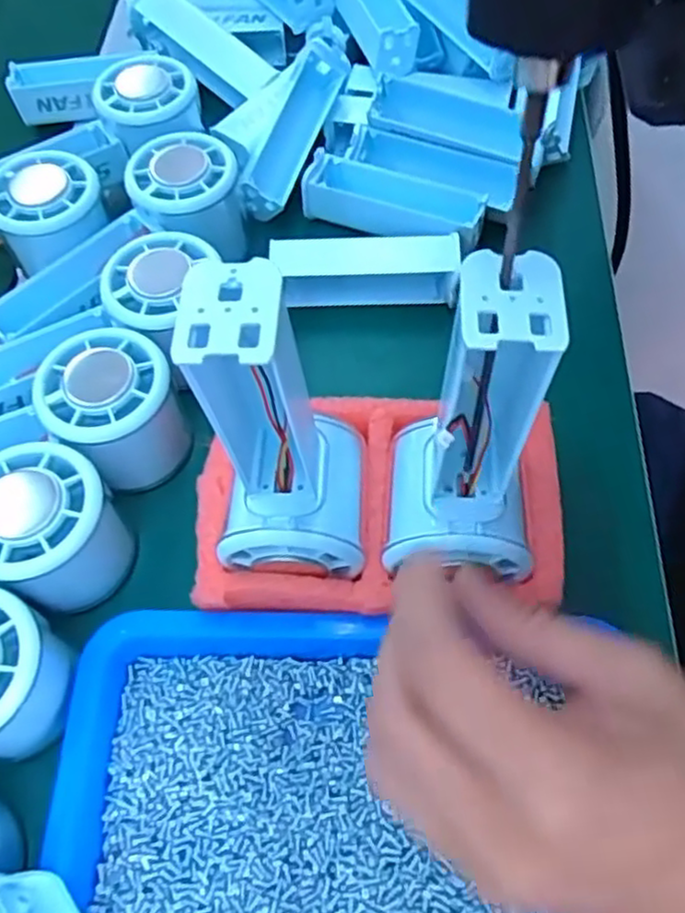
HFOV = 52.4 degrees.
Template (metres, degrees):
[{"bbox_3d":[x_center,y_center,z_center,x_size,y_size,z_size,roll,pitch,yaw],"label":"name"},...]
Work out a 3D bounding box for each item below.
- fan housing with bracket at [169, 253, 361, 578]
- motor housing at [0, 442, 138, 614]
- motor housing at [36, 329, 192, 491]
[{"bbox_3d":[-0.019,-0.009,0.229,0.048,0.124,0.058,2,61,4],"label":"fan housing with bracket"},{"bbox_3d":[-0.120,0.033,0.291,0.056,0.056,0.054,-1,61,2],"label":"motor housing"},{"bbox_3d":[-0.100,-0.018,0.315,0.053,0.054,0.057,-1,61,2],"label":"motor housing"}]

